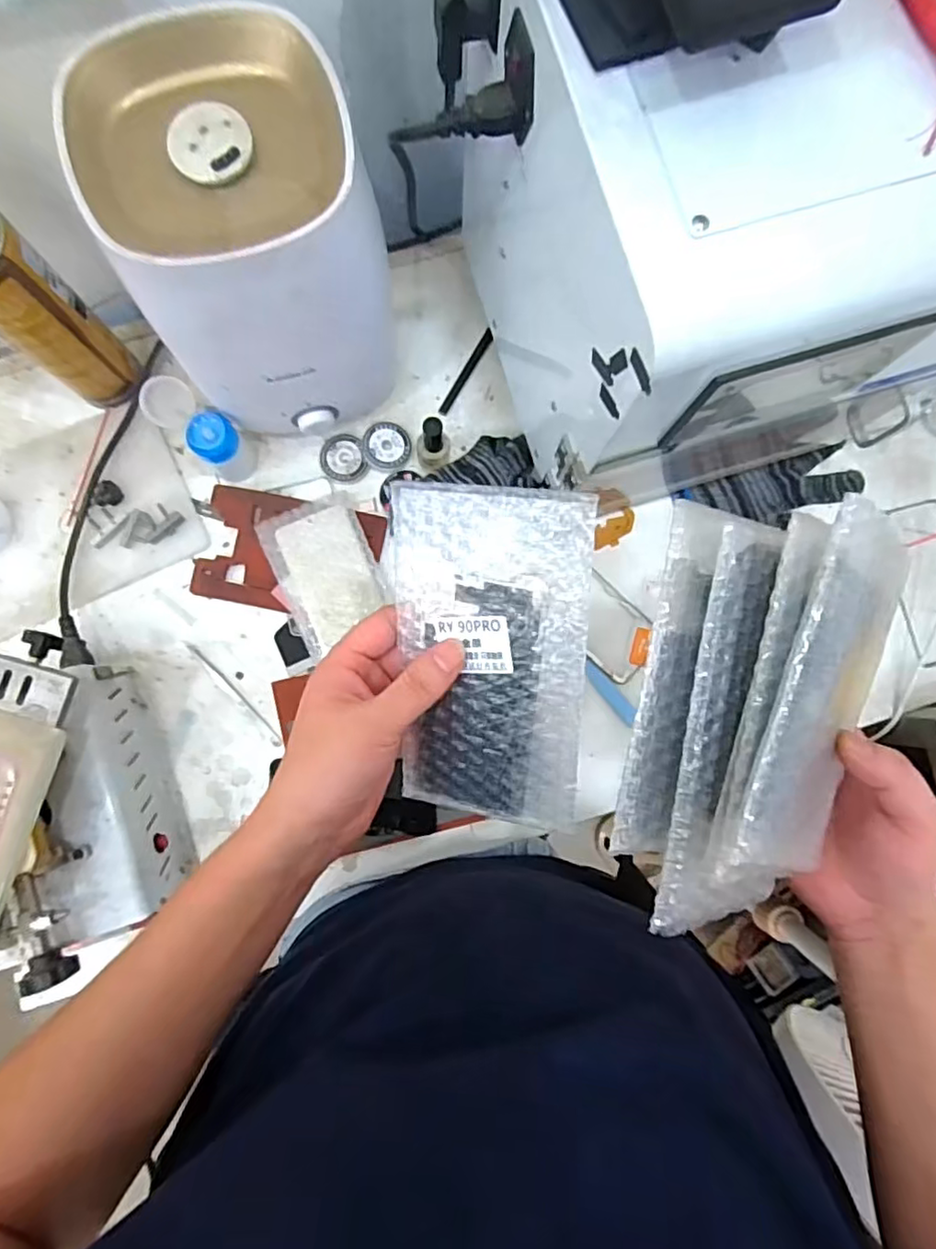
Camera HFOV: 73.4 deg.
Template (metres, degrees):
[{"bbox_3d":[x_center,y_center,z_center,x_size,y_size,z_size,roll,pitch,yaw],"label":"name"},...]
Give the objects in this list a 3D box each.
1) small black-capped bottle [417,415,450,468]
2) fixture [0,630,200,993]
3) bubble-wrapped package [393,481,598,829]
[{"bbox_3d":[-0.034,-0.166,0.579,0.032,0.069,0.026,15,84,-1],"label":"small black-capped bottle"},{"bbox_3d":[-0.313,0.148,0.504,0.150,0.155,0.249,17,84,-1],"label":"fixture"},{"bbox_3d":[0.010,0.022,0.321,0.099,0.006,0.179,8,111,21],"label":"bubble-wrapped package"}]

